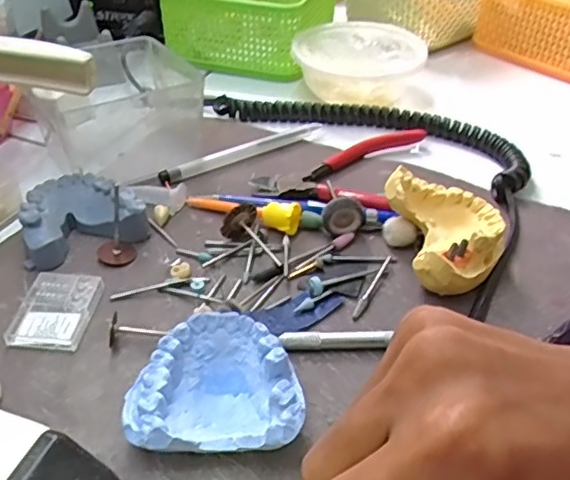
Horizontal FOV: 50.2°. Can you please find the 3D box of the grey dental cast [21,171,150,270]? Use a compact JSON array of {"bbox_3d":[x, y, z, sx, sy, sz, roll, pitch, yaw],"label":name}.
[{"bbox_3d":[-0.115,-0.015,0.348,0.065,0.023,0.055,-14,42,-19],"label":"grey dental cast"}]

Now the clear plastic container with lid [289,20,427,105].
[{"bbox_3d":[0.060,-0.140,0.492,0.099,0.043,0.093,13,41,13],"label":"clear plastic container with lid"}]

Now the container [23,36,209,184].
[{"bbox_3d":[-0.110,-0.091,0.419,0.101,0.052,0.109,-17,43,-22],"label":"container"}]

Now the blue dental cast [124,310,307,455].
[{"bbox_3d":[-0.028,0.061,0.252,0.067,0.029,0.056,1,39,-1],"label":"blue dental cast"}]

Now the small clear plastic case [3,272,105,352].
[{"bbox_3d":[-0.113,0.034,0.302,0.036,0.007,0.046,6,40,4],"label":"small clear plastic case"}]

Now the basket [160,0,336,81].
[{"bbox_3d":[-0.028,-0.210,0.558,0.130,0.062,0.135,14,41,14],"label":"basket"}]

